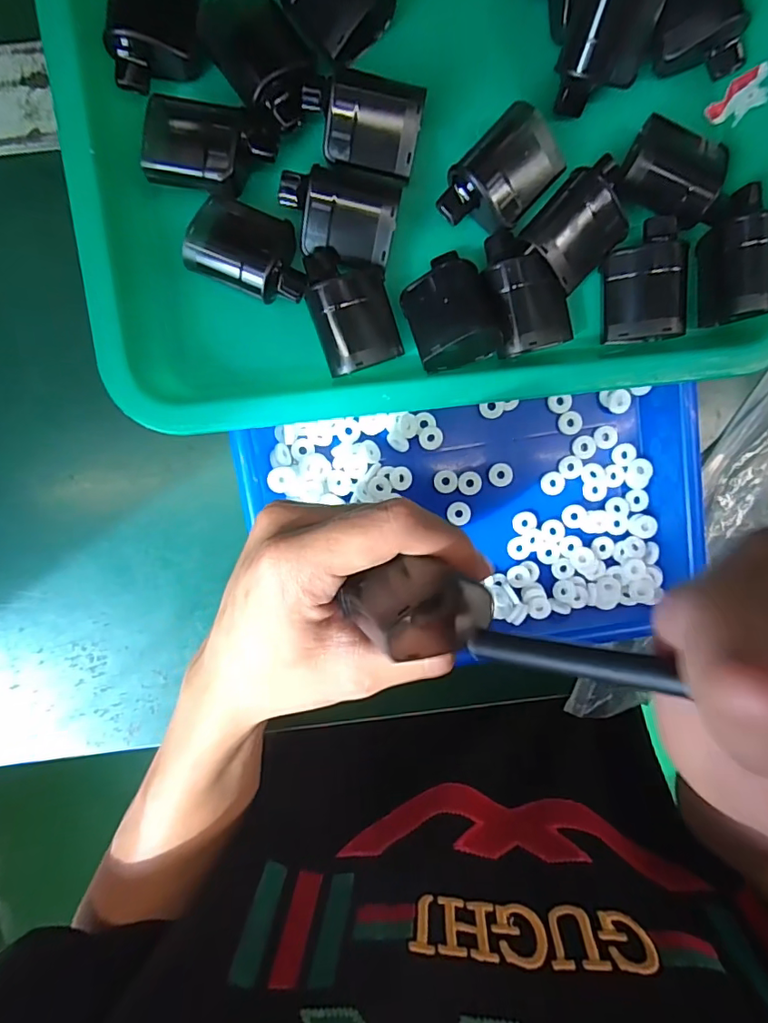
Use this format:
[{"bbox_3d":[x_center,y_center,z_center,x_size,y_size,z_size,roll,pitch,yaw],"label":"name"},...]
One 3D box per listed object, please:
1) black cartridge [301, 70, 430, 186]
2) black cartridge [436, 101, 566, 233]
[{"bbox_3d":[-0.011,-0.177,0.236,0.054,0.026,0.037,8,98,-3],"label":"black cartridge"},{"bbox_3d":[0.053,-0.155,0.240,0.054,0.025,0.036,-42,97,5],"label":"black cartridge"}]

